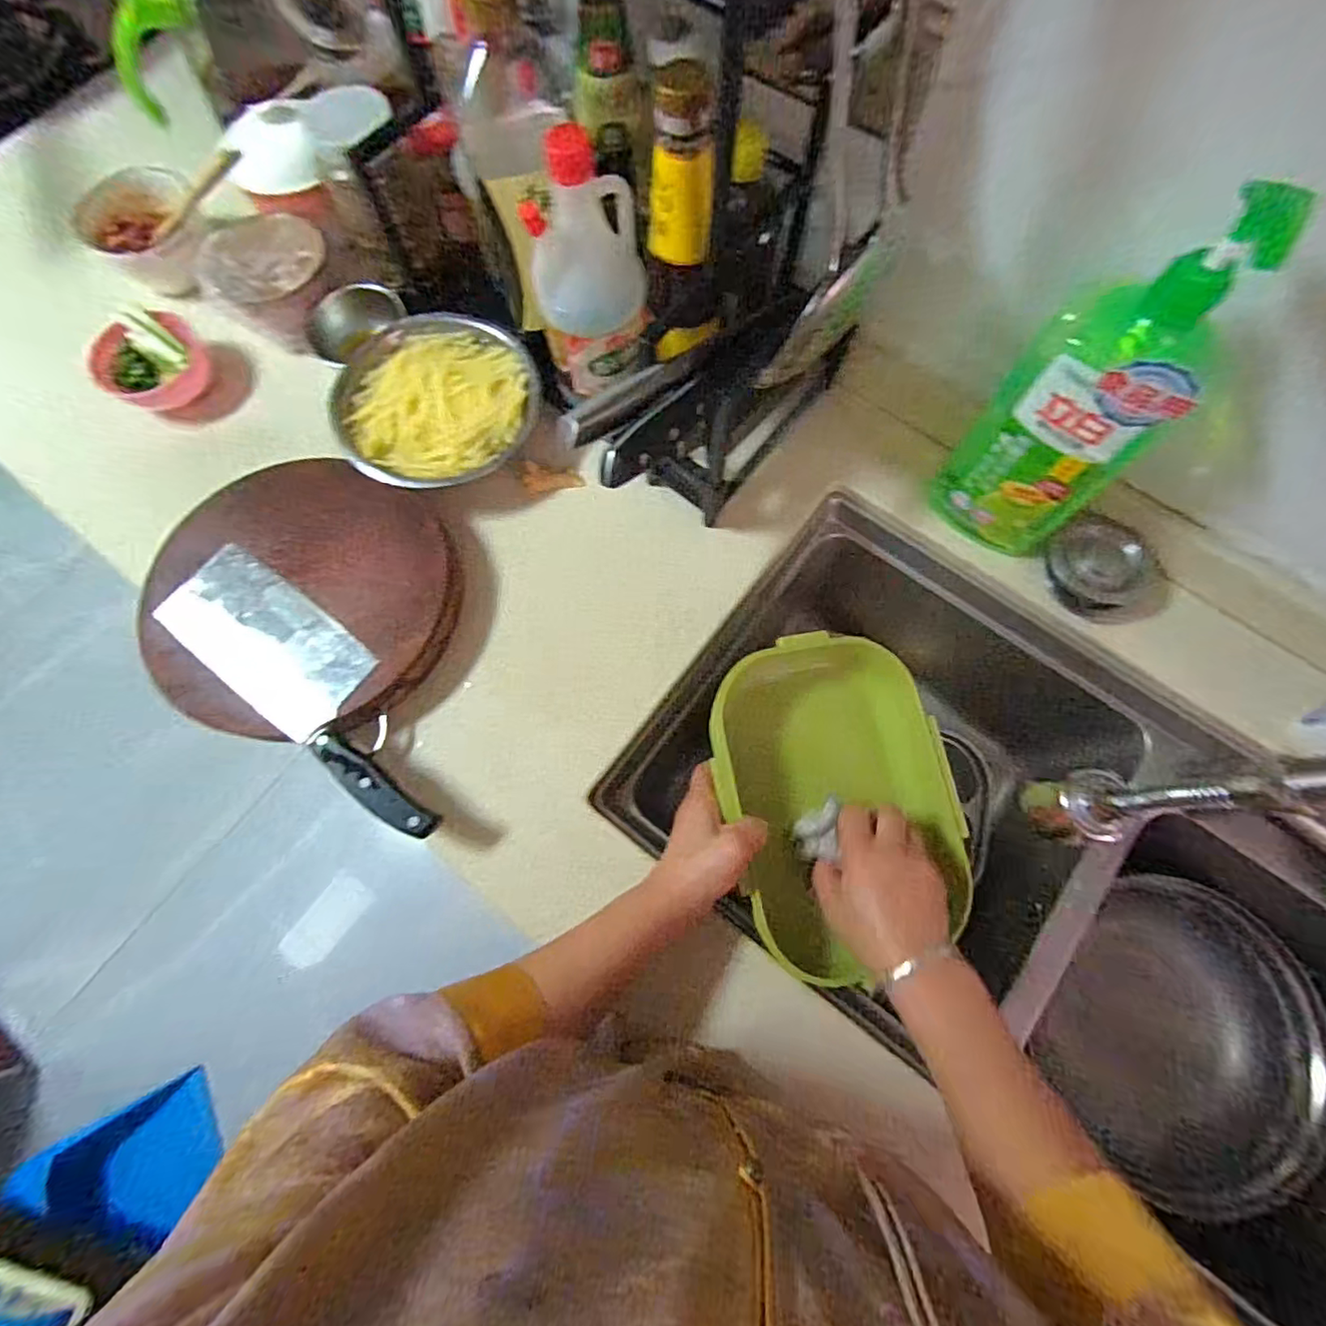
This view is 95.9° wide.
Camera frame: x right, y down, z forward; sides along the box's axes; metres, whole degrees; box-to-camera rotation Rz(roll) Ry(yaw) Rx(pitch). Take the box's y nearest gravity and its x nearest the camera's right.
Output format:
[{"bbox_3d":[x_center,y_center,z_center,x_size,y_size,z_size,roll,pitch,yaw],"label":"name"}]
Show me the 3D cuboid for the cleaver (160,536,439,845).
[{"bbox_3d":[-0.273,0.017,0.470,0.287,0.018,0.086,36,77,11],"label":"cleaver"}]

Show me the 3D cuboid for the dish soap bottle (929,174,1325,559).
[{"bbox_3d":[0.296,-0.174,0.432,0.109,0.240,0.074,20,75,7],"label":"dish soap bottle"}]

